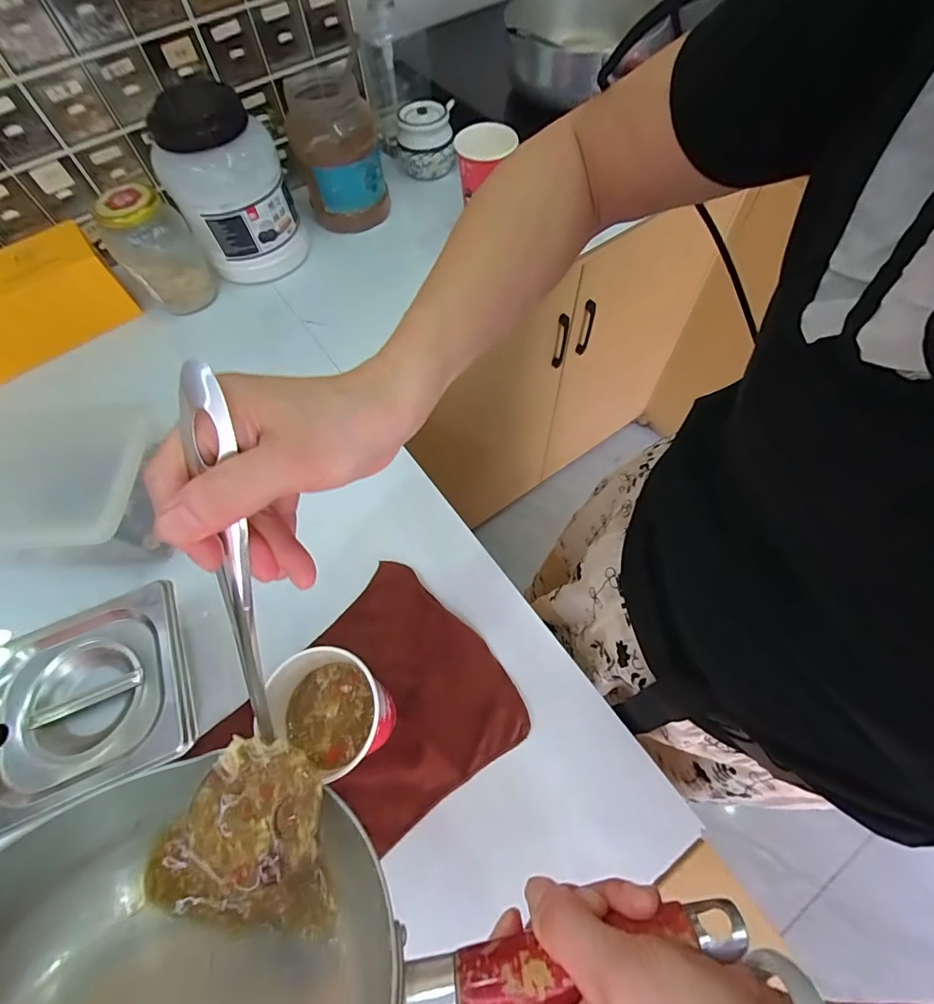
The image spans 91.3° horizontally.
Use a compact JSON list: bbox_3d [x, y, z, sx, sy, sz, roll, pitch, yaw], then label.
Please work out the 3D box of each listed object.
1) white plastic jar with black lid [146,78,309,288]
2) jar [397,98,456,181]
[{"bbox_3d":[-0.324,-0.427,0.627,0.145,0.195,0.125,-28,65,-10],"label":"white plastic jar with black lid"},{"bbox_3d":[-0.065,-0.603,0.762,0.085,0.090,0.078,-1,63,3],"label":"jar"}]

